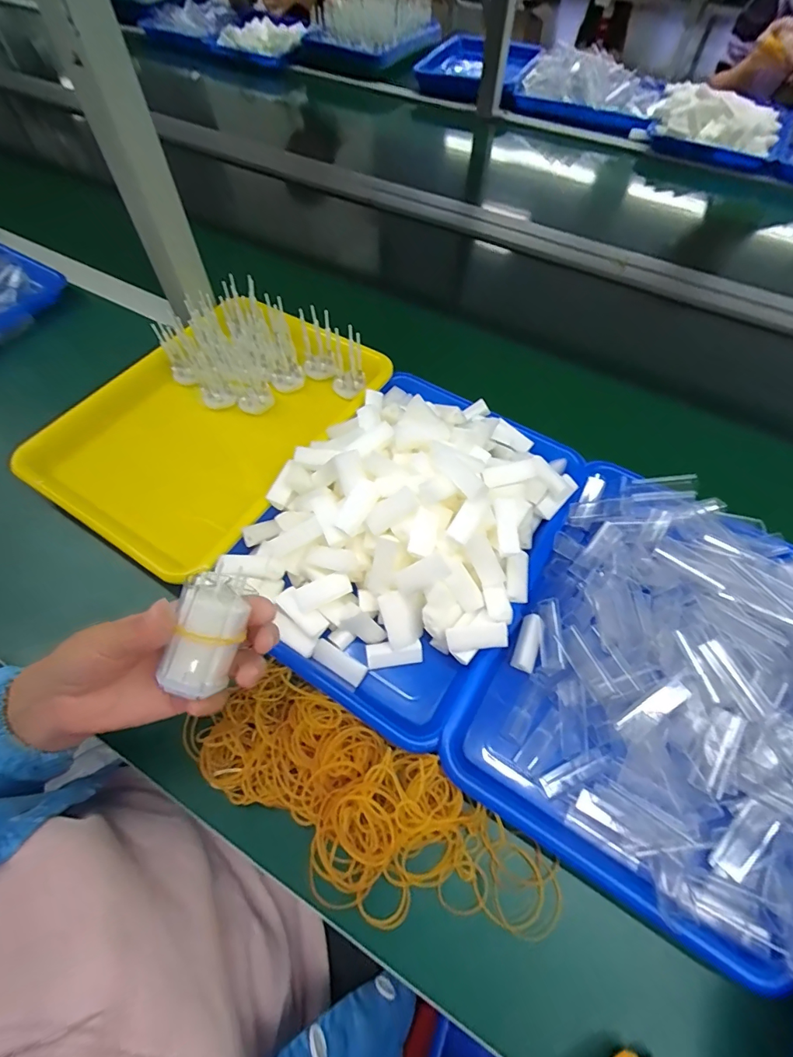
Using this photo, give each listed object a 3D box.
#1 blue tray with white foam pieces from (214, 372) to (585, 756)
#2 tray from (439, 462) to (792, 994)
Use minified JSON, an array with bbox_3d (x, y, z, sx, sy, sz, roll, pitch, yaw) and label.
[{"bbox_3d":[0.018,-0.013,0.397,0.227,0.100,0.316,32,63,16],"label":"blue tray with white foam pieces"},{"bbox_3d":[0.211,0.101,0.352,0.231,0.063,0.314,29,63,15],"label":"tray"}]

